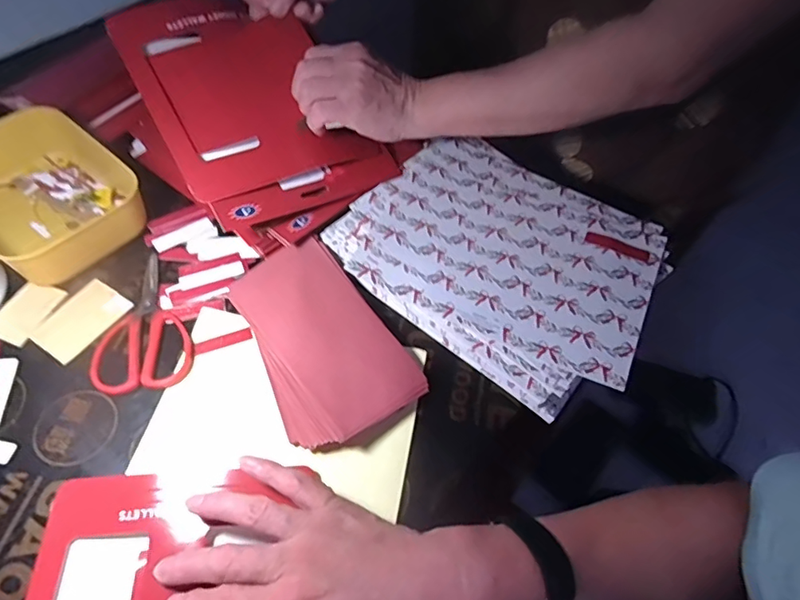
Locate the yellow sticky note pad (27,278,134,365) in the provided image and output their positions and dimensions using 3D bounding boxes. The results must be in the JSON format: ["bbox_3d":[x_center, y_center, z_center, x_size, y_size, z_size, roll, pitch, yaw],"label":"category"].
[{"bbox_3d":[-0.289,0.018,0.468,0.054,0.008,0.075,30,60,16],"label":"yellow sticky note pad"}]

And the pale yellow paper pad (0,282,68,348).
[{"bbox_3d":[-0.344,0.011,0.471,0.045,0.004,0.061,14,54,7],"label":"pale yellow paper pad"}]

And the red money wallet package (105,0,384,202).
[{"bbox_3d":[-0.162,-0.213,0.509,0.175,0.017,0.226,-27,80,-23],"label":"red money wallet package"}]

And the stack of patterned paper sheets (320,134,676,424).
[{"bbox_3d":[0.099,-0.043,0.505,0.282,0.038,0.223,34,61,18],"label":"stack of patterned paper sheets"}]

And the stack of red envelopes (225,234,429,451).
[{"bbox_3d":[-0.072,0.033,0.453,0.111,0.040,0.184,-29,63,-20],"label":"stack of red envelopes"}]

